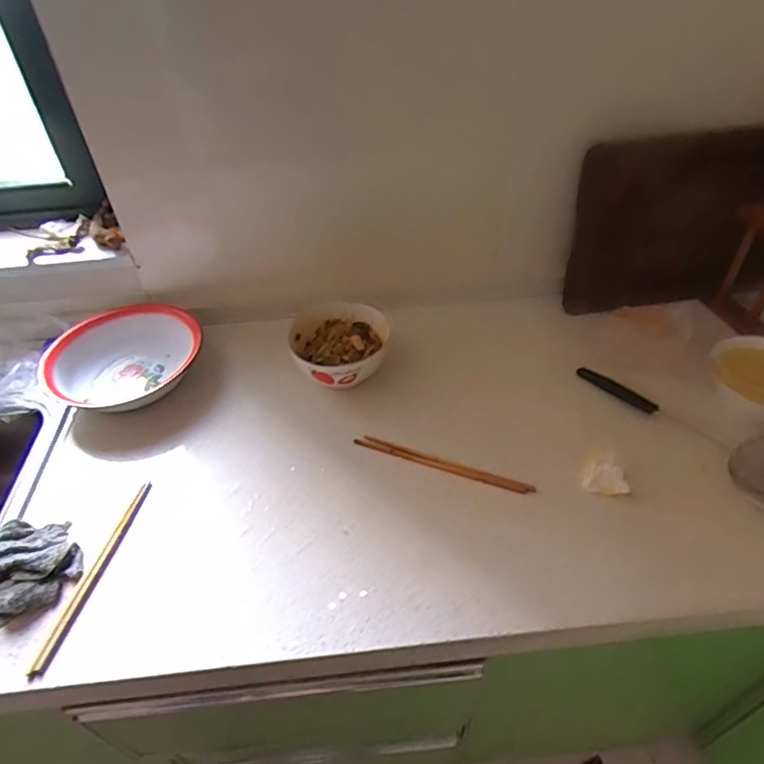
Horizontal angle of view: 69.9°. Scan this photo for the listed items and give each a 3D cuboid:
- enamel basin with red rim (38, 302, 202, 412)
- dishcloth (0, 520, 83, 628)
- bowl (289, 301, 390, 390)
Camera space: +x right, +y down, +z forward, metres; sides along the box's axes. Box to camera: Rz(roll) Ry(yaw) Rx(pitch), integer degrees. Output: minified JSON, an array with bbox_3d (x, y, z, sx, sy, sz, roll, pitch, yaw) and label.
[{"bbox_3d":[-0.404,-0.035,0.868,0.224,0.072,0.219,-2,44,1],"label":"enamel basin with red rim"},{"bbox_3d":[-0.441,0.218,0.623,0.164,0.047,0.128,-26,48,-22],"label":"dishcloth"},{"bbox_3d":[-0.067,-0.055,0.843,0.145,0.053,0.158,-2,44,1],"label":"bowl"}]

